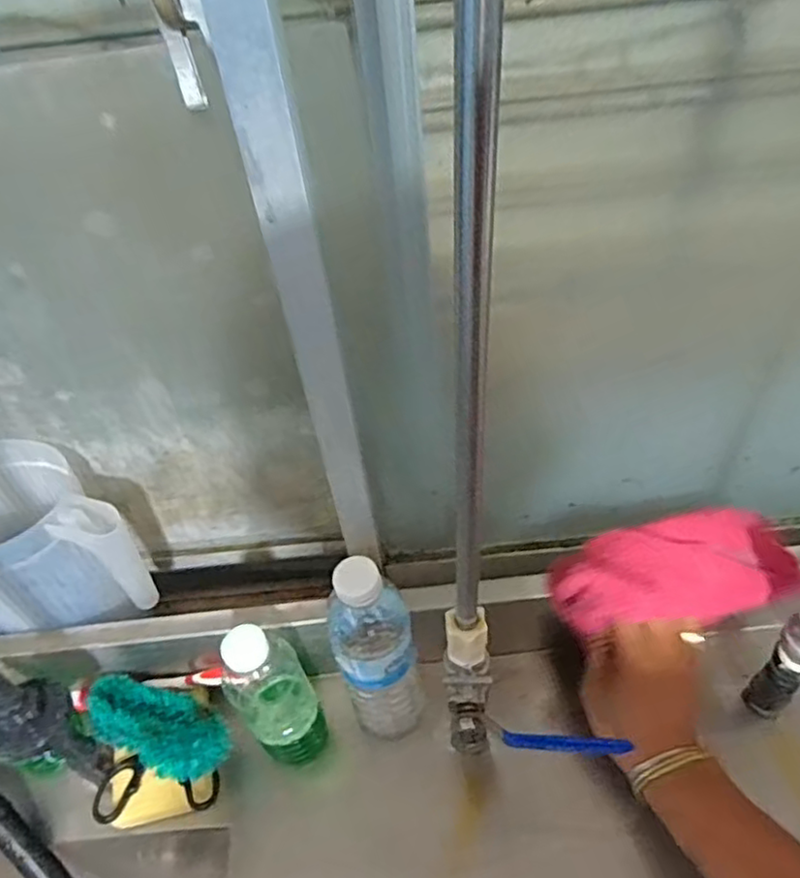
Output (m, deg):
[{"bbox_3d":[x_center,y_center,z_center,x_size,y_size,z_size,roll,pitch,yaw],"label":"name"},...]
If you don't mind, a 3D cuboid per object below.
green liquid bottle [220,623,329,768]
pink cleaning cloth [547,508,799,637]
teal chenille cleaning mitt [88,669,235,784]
[{"bbox_3d":[-0.102,0.200,0.519,0.061,0.169,0.058,-31,51,-21],"label":"green liquid bottle"},{"bbox_3d":[0.207,0.100,0.508,0.176,0.039,0.076,-10,46,-4],"label":"pink cleaning cloth"},{"bbox_3d":[-0.201,0.235,0.539,0.119,0.034,0.056,17,51,21],"label":"teal chenille cleaning mitt"}]

